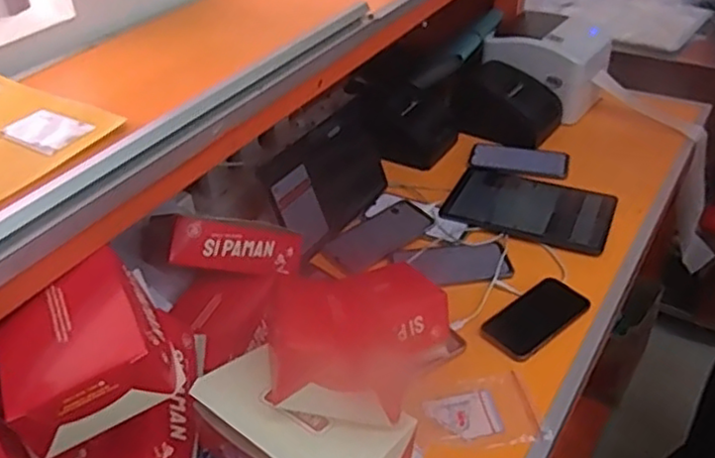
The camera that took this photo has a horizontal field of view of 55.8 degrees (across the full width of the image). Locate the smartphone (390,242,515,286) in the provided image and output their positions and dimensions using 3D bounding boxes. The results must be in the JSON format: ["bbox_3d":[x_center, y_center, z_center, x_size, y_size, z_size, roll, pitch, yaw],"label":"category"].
[{"bbox_3d":[0.141,0.051,0.997,0.167,0.009,0.084,-5,36,-3],"label":"smartphone"}]

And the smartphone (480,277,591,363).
[{"bbox_3d":[0.236,0.117,0.895,0.150,0.014,0.075,-27,42,-29],"label":"smartphone"}]

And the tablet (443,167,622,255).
[{"bbox_3d":[0.278,-0.040,1.088,0.251,0.014,0.170,14,40,22],"label":"tablet"}]

